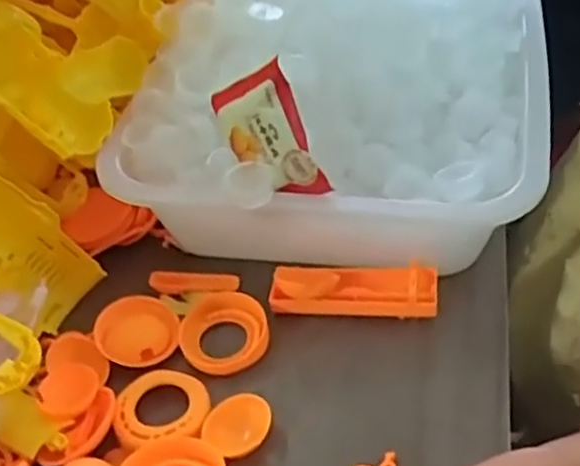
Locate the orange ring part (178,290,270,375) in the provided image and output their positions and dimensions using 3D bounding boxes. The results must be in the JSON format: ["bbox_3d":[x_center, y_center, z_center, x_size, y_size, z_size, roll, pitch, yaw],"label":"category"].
[{"bbox_3d":[-0.043,0.062,0.479,0.058,0.009,0.058,2,43,11],"label":"orange ring part"}]

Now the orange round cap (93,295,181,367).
[{"bbox_3d":[-0.100,0.061,0.479,0.053,0.008,0.050,-4,42,4],"label":"orange round cap"}]

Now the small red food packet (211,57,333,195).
[{"bbox_3d":[-0.016,-0.057,0.457,0.062,0.085,0.015,-21,-2,36],"label":"small red food packet"}]

